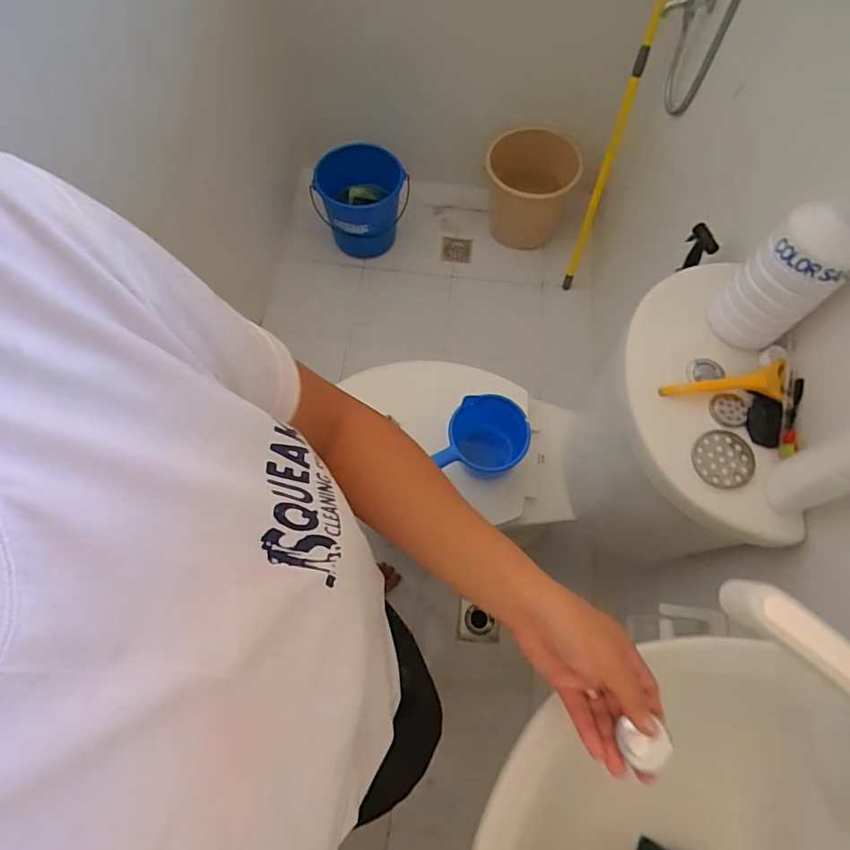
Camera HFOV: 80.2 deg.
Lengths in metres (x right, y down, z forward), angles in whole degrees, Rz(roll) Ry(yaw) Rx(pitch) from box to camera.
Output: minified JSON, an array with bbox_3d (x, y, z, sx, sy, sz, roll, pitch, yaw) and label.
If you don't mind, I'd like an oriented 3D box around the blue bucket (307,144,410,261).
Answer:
[{"bbox_3d":[-0.212,-0.689,1.582,0.283,0.257,0.241,9,68,3],"label":"blue bucket"}]

